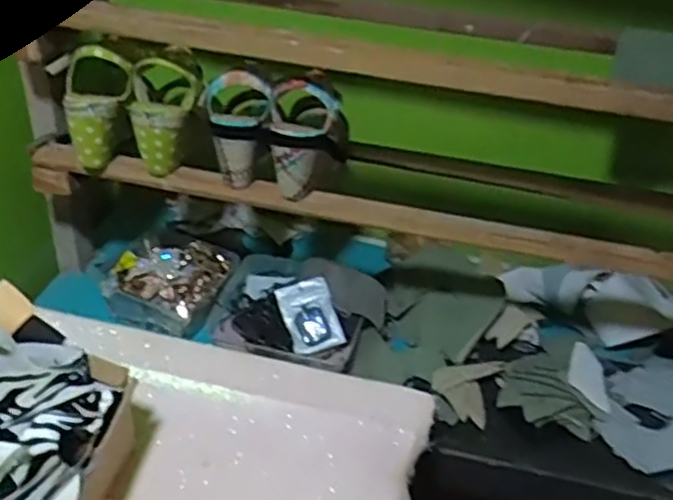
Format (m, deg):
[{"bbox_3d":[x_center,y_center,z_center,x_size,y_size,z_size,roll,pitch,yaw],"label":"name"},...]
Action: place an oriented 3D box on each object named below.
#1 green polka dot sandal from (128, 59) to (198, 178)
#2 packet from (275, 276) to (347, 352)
[{"bbox_3d":[-0.206,-0.160,0.839,0.079,0.129,0.063,-2,36,-11],"label":"green polka dot sandal"},{"bbox_3d":[-0.036,0.089,0.935,0.070,0.010,0.097,-19,75,-2],"label":"packet"}]

